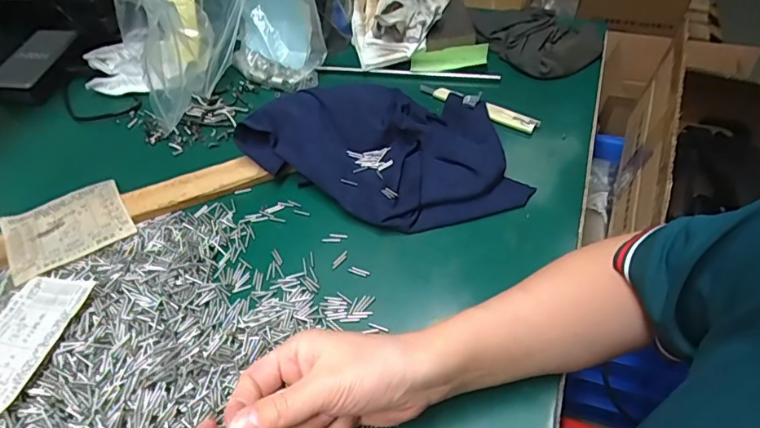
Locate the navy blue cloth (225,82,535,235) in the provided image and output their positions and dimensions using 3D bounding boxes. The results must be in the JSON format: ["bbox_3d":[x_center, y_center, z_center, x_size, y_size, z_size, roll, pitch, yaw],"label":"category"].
[{"bbox_3d":[0.001,-0.071,0.500,0.271,0.055,0.183,-1,51,3],"label":"navy blue cloth"}]

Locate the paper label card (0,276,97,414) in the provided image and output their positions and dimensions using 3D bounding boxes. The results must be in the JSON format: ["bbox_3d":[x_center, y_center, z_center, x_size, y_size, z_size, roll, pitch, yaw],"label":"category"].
[{"bbox_3d":[-0.294,0.099,0.392,0.085,0.007,0.109,3,51,24],"label":"paper label card"}]

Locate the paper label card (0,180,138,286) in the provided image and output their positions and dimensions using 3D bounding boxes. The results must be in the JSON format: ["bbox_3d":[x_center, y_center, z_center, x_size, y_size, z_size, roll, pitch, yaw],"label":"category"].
[{"bbox_3d":[-0.310,0.011,0.478,0.109,0.007,0.088,-29,57,-19],"label":"paper label card"}]

